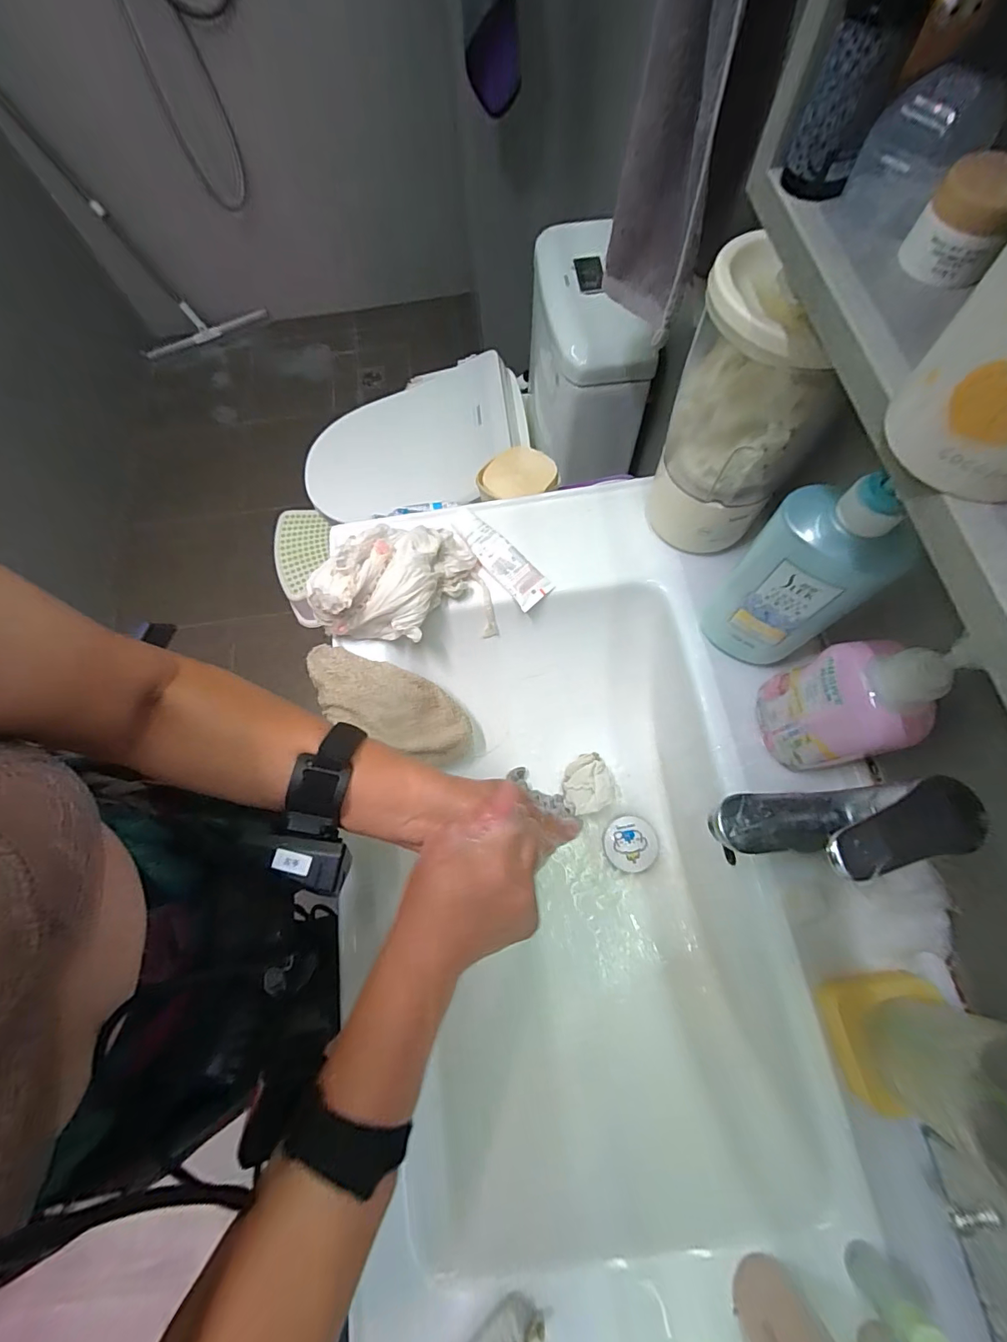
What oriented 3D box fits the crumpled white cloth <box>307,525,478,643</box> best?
[{"bbox_3d":[-0.112,-0.095,0.502,0.103,0.067,0.171,42,74,15],"label":"crumpled white cloth"}]

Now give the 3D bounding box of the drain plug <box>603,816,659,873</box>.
[{"bbox_3d":[0.153,0.207,0.575,0.062,0.011,0.061,0,68,1],"label":"drain plug"}]

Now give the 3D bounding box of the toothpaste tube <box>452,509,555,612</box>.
[{"bbox_3d":[-0.007,-0.134,0.538,0.041,0.019,0.142,-39,73,-13],"label":"toothpaste tube"}]

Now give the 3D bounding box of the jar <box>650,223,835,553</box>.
[{"bbox_3d":[0.203,-0.218,0.432,0.109,0.237,0.109,15,69,7],"label":"jar"}]

